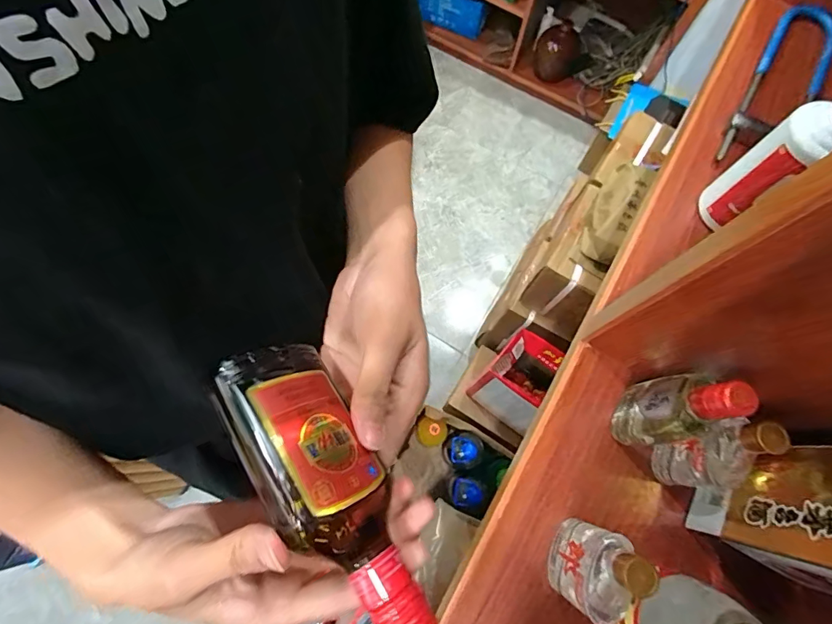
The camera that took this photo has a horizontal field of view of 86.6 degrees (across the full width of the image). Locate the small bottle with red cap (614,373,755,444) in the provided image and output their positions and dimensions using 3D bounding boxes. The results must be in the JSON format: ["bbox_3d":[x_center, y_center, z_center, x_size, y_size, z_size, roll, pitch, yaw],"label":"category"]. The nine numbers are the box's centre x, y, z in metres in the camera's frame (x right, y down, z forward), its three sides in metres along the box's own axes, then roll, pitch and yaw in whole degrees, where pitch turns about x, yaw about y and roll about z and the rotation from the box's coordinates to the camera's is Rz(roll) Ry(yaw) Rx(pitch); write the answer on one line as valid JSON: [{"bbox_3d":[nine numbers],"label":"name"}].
[{"bbox_3d":[0.229,0.087,0.396,0.042,0.164,0.058,-9,73,-5],"label":"small bottle with red cap"}]

